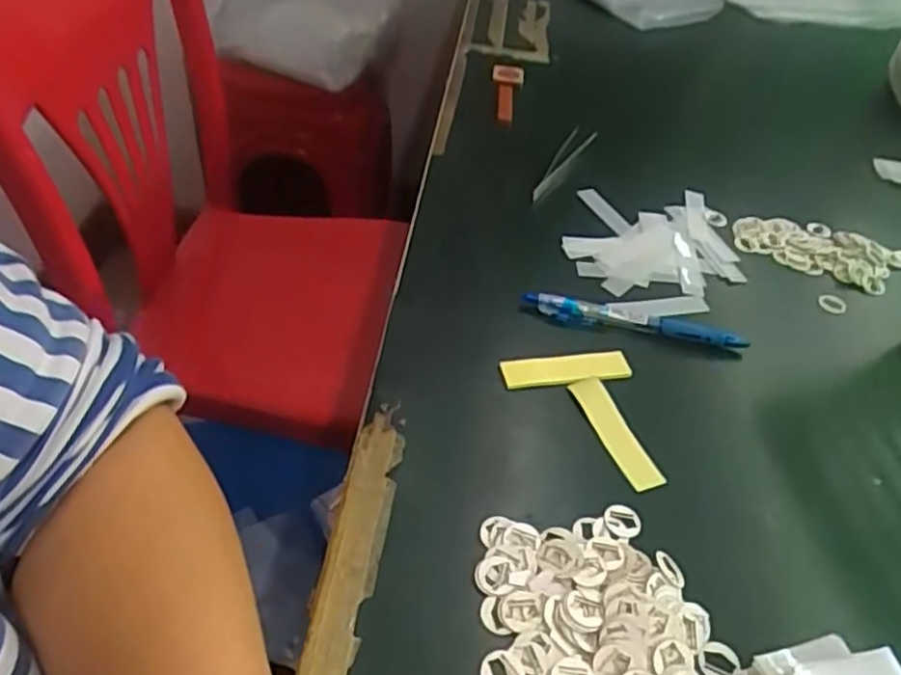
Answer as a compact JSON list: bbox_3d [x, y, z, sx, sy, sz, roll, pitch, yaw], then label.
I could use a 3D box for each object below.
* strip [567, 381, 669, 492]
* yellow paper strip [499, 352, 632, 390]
[{"bbox_3d":[0.090,0.051,0.396,0.020,0.005,0.075,-11,46,-17],"label":"strip"},{"bbox_3d":[0.067,0.019,0.425,0.074,0.007,0.020,-4,45,-9],"label":"yellow paper strip"}]

